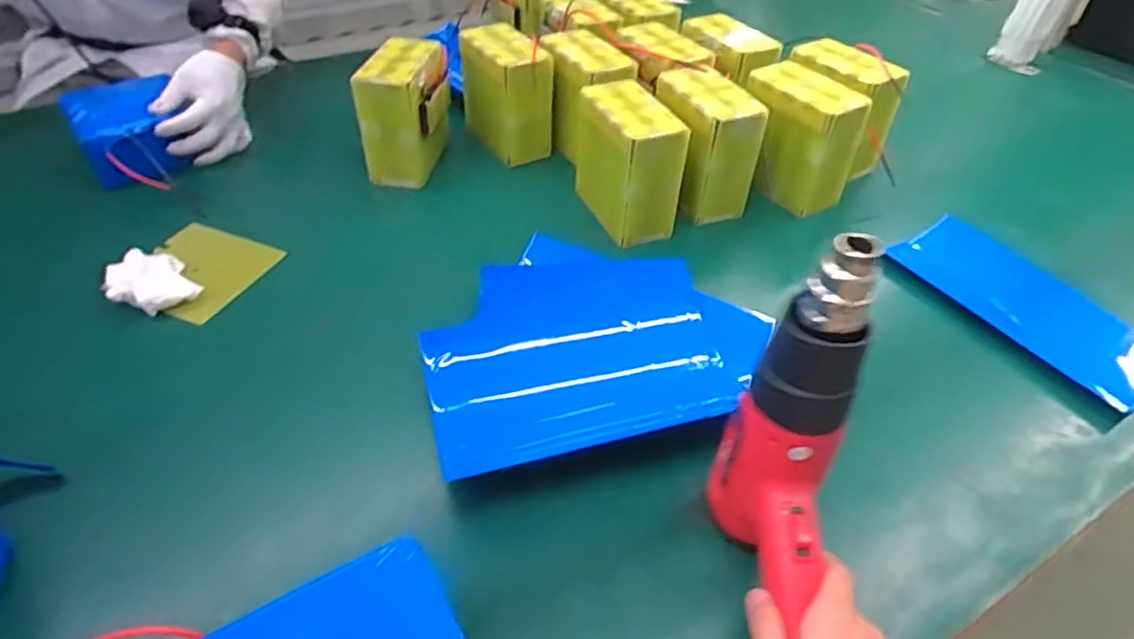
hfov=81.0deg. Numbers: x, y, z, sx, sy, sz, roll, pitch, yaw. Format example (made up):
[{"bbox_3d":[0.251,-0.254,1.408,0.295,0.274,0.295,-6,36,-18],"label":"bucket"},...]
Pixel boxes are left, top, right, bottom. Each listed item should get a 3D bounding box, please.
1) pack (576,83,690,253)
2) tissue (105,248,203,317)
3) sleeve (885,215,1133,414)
[{"bbox_3d":[0.070,-0.186,0.785,0.074,0.138,0.136,-15,46,-17],"label":"pack"},{"bbox_3d":[-0.445,-0.041,0.710,0.082,0.061,0.059,-23,49,-25],"label":"tissue"},{"bbox_3d":[0.496,-0.015,0.714,0.130,0.021,0.274,-23,49,-25],"label":"sleeve"}]

